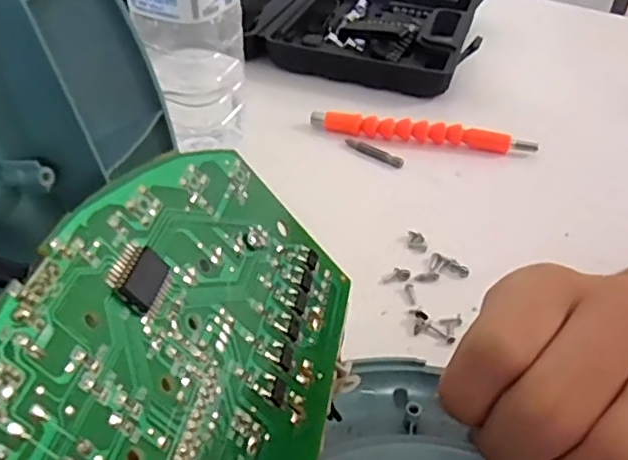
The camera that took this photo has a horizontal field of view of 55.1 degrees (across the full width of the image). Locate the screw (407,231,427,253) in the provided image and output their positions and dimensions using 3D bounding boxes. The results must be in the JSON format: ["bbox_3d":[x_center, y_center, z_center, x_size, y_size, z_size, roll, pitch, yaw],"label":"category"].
[{"bbox_3d":[0.064,0.007,0.371,0.011,0.004,0.016,7,40,3],"label":"screw"}]

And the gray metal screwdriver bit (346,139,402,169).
[{"bbox_3d":[0.044,-0.058,0.448,0.049,0.009,0.008,26,44,24],"label":"gray metal screwdriver bit"}]

